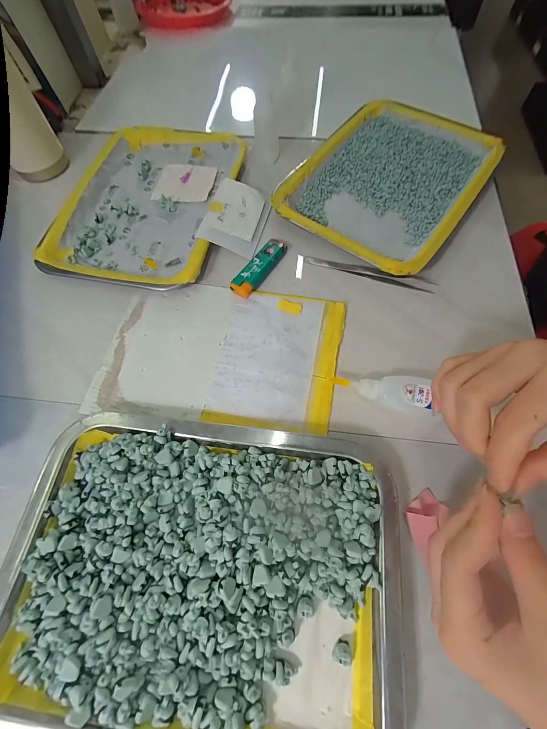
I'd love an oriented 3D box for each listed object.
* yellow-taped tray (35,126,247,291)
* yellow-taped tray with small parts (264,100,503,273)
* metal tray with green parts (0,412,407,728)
[{"bbox_3d":[-0.150,-0.193,0.361,0.184,0.020,0.243,9,66,7],"label":"yellow-taped tray"},{"bbox_3d":[0.135,-0.220,0.359,0.183,0.023,0.261,33,71,16],"label":"yellow-taped tray with small parts"},{"bbox_3d":[-0.048,0.138,0.206,0.258,0.028,0.192,5,66,5],"label":"metal tray with green parts"}]

